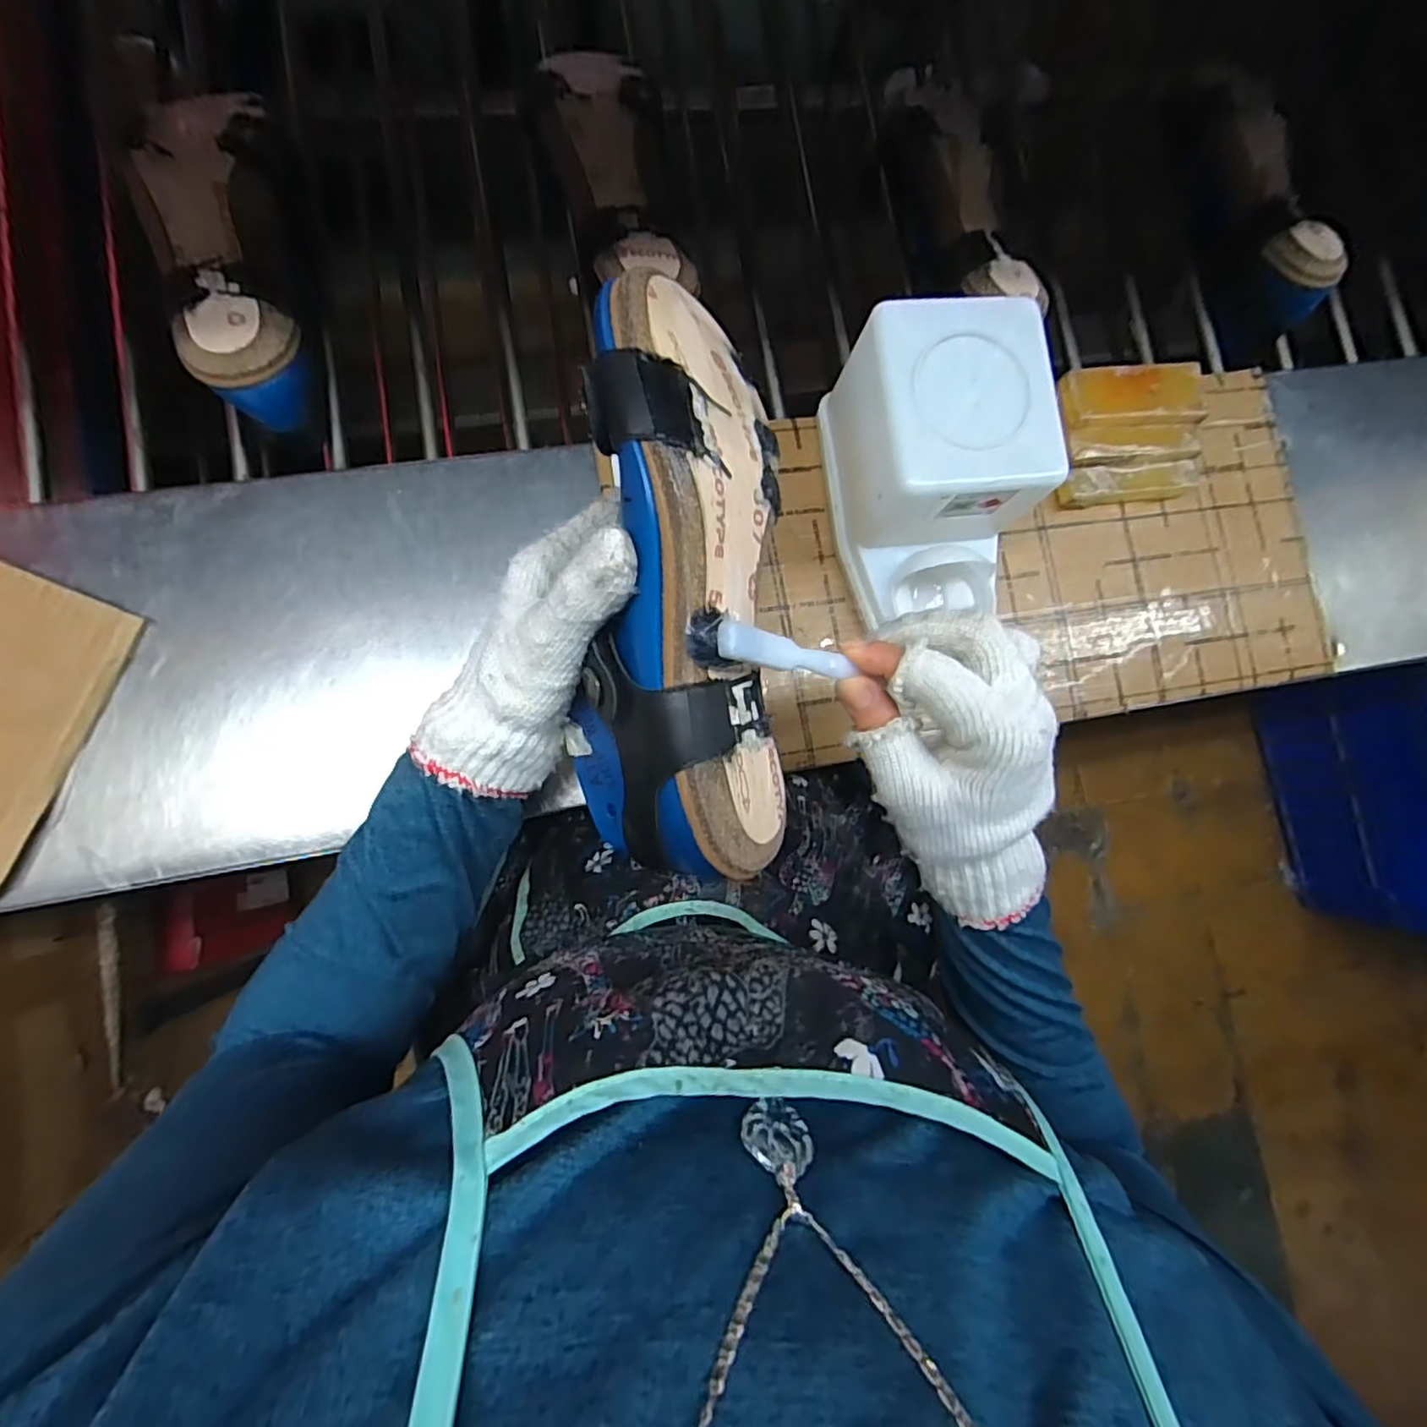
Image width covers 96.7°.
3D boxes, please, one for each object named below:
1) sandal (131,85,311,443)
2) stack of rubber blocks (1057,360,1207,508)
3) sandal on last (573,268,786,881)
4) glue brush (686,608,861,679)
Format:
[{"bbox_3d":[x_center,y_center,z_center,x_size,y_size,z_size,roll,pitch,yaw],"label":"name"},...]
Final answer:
[{"bbox_3d":[-0.306,-0.298,0.409,0.071,0.062,0.229,-9,84,-7],"label":"sandal"},{"bbox_3d":[0.282,-0.188,0.431,0.098,0.042,0.080,-10,84,-8],"label":"stack of rubber blocks"},{"bbox_3d":[-0.014,-0.048,0.250,0.079,0.072,0.235,0,98,-6],"label":"sandal on last"},{"bbox_3d":[0.026,-0.024,0.242,0.078,0.019,0.021,7,81,-37],"label":"glue brush"}]

